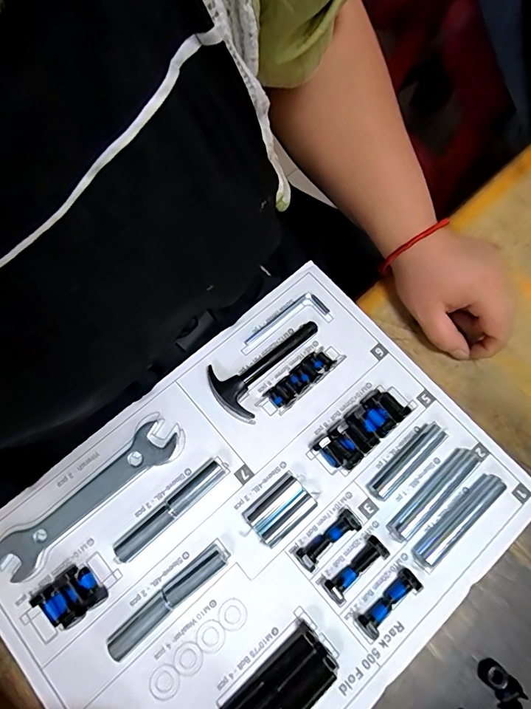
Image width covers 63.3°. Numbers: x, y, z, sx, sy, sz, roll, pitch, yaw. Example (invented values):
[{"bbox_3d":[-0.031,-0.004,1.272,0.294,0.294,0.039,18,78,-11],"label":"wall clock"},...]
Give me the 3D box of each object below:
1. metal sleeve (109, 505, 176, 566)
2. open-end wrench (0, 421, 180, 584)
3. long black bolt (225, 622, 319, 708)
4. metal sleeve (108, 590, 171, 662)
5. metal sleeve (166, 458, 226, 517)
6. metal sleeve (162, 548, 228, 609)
[{"bbox_3d":[-0.091,0.134,0.321,0.051,0.015,0.018,-36,77,-12],"label":"metal sleeve"},{"bbox_3d":[-0.134,0.109,0.330,0.149,0.008,0.034,-40,78,-13],"label":"open-end wrench"},{"bbox_3d":[0.003,0.225,0.295,0.086,0.015,0.018,-41,78,-13],"label":"long black bolt"},{"bbox_3d":[-0.088,0.191,0.304,0.049,0.014,0.016,-42,78,-13],"label":"metal sleeve"},{"bbox_3d":[-0.054,0.102,0.334,0.047,0.013,0.017,-41,78,-13],"label":"metal sleeve"},{"bbox_3d":[-0.051,0.161,0.313,0.048,0.016,0.014,-36,77,-12],"label":"metal sleeve"}]

